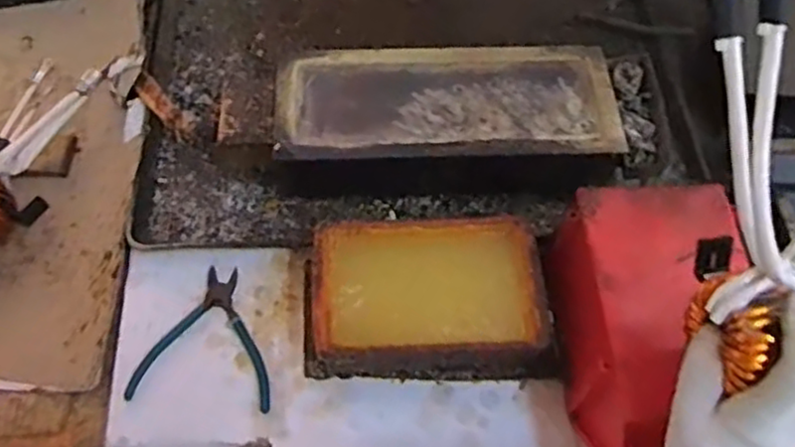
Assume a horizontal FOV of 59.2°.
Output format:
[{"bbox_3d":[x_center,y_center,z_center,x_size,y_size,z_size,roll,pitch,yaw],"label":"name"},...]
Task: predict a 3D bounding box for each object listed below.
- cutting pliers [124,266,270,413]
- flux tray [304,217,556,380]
[{"bbox_3d":[-0.173,0.103,0.650,0.125,0.008,0.133,4,60,1],"label":"cutting pliers"},{"bbox_3d":[0.026,0.066,0.641,0.221,0.066,0.139,-3,60,-3],"label":"flux tray"}]

